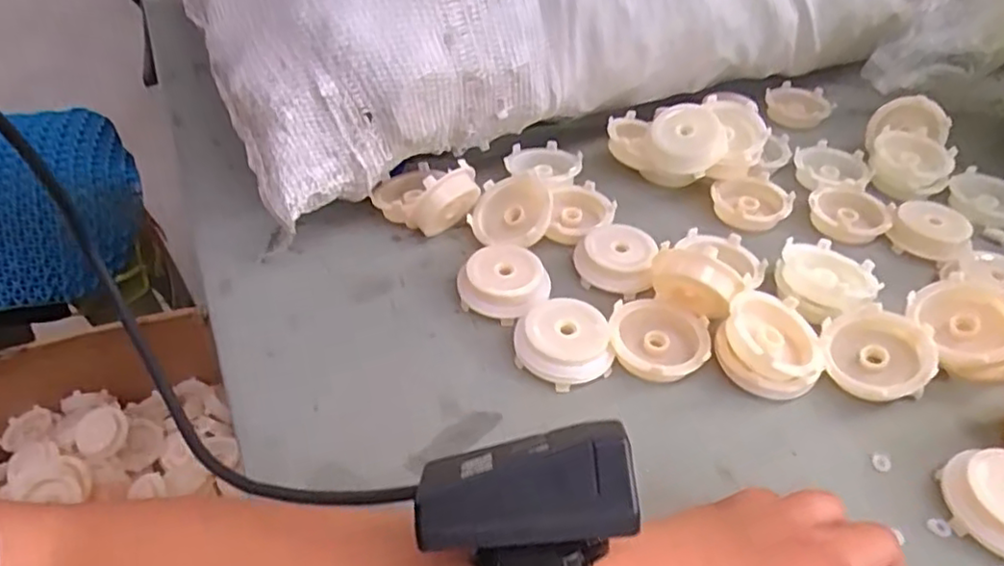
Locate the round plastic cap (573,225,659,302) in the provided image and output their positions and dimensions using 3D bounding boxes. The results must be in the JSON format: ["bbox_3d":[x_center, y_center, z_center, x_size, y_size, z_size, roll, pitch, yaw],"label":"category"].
[{"bbox_3d":[0.075,-0.017,0.433,0.050,0.016,0.055,10,44,7],"label":"round plastic cap"}]

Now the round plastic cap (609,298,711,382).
[{"bbox_3d":[0.092,0.033,0.386,0.056,0.015,0.057,2,44,-2],"label":"round plastic cap"}]

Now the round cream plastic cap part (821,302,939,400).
[{"bbox_3d":[0.214,0.041,0.375,0.057,0.022,0.057,-7,58,11],"label":"round cream plastic cap part"}]

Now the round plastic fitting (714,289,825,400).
[{"bbox_3d":[0.155,0.032,0.374,0.057,0.032,0.062,2,44,-2],"label":"round plastic fitting"}]

